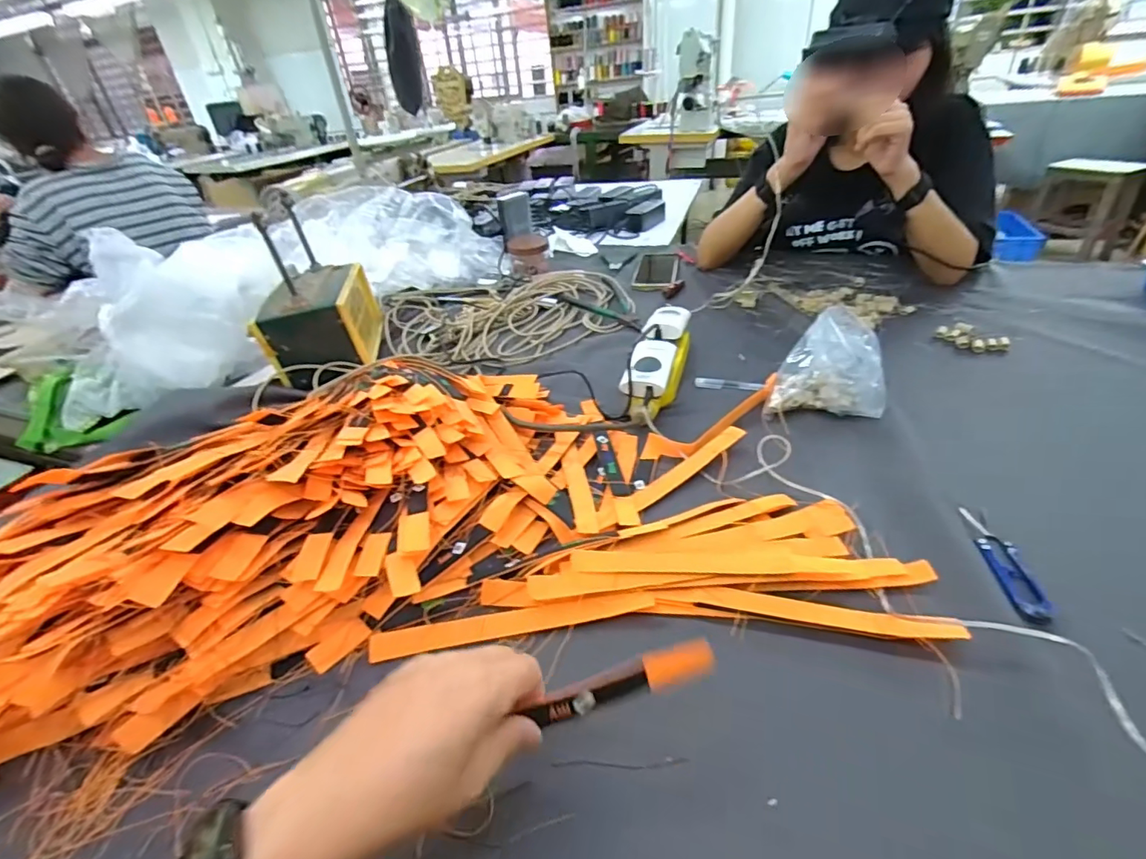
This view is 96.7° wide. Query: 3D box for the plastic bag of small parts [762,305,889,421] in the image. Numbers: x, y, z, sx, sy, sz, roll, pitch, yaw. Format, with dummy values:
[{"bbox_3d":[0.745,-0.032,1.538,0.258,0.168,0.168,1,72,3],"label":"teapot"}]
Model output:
[{"bbox_3d":[0.298,-0.075,0.601,0.124,0.105,0.087,4,37,14],"label":"plastic bag of small parts"}]

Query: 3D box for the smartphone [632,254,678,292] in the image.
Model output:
[{"bbox_3d":[0.165,-0.313,1.000,0.080,0.010,0.175,5,37,16],"label":"smartphone"}]

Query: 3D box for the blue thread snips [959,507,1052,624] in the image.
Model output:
[{"bbox_3d":[0.355,0.104,0.419,0.028,0.009,0.115,3,37,13],"label":"blue thread snips"}]

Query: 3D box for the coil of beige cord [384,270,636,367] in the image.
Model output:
[{"bbox_3d":[-0.112,-0.216,0.901,0.415,0.029,0.334,-14,36,-10],"label":"coil of beige cord"}]

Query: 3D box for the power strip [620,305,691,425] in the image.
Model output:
[{"bbox_3d":[0.115,-0.095,0.678,0.058,0.076,0.245,7,37,18],"label":"power strip"}]

